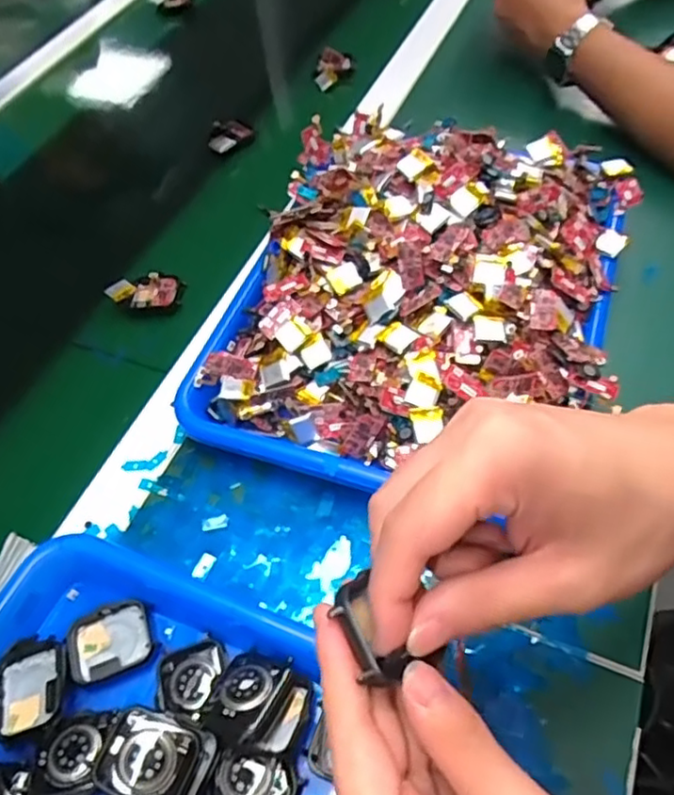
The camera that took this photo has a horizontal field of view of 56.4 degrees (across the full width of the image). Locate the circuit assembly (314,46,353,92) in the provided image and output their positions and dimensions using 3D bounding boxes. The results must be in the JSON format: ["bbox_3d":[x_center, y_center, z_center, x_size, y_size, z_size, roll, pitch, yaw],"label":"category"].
[{"bbox_3d":[-0.004,-0.360,0.685,0.039,0.026,0.050,-4,55,3],"label":"circuit assembly"}]

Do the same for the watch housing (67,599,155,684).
[{"bbox_3d":[-0.122,0.132,0.340,0.041,0.011,0.036,-22,56,-10],"label":"watch housing"}]

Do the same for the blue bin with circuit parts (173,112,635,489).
[{"bbox_3d":[0.062,-0.086,0.442,0.257,0.083,0.325,12,57,13],"label":"blue bin with circuit parts"}]

